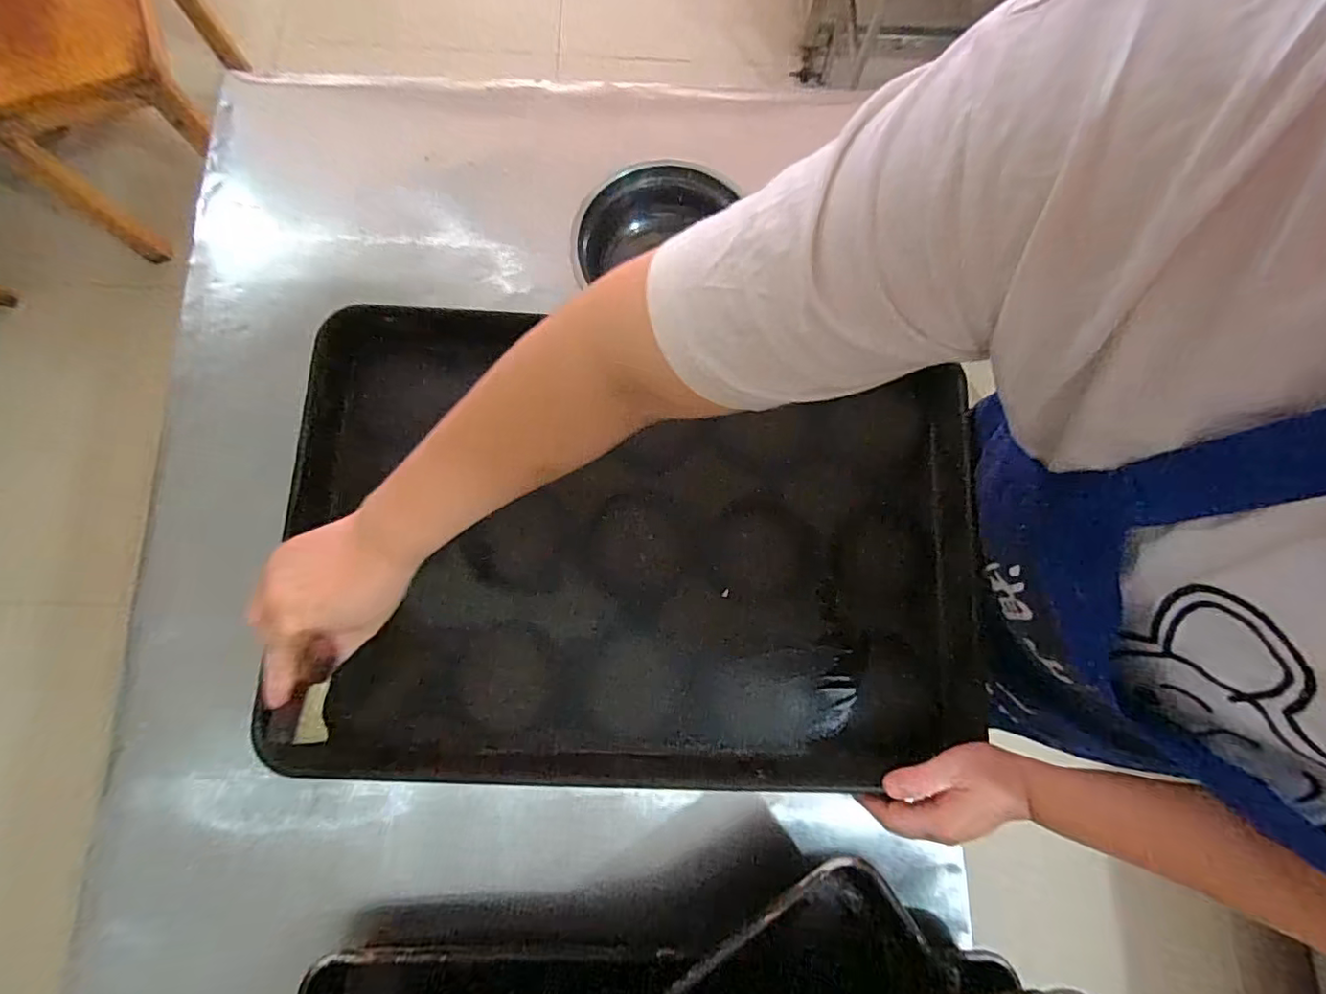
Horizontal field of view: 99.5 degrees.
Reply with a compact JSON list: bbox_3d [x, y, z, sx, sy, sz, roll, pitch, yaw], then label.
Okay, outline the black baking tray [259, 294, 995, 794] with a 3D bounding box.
[{"bbox_3d":[-0.016,0.044,0.510,0.594,0.055,0.415,2,84,-3],"label":"black baking tray"}]

